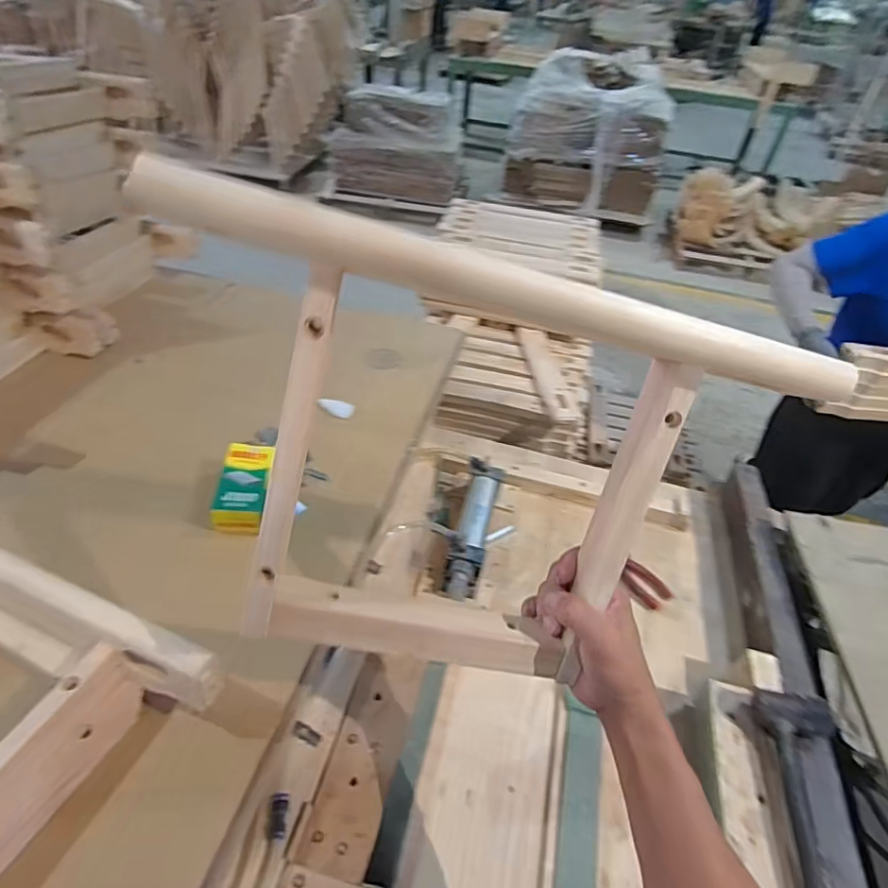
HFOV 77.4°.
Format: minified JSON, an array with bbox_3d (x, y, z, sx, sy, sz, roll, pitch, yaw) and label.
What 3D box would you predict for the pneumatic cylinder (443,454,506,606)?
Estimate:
[{"bbox_3d":[0.049,0.147,0.945,0.070,0.077,0.275,12,42,5],"label":"pneumatic cylinder"}]

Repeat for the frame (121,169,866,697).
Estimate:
[{"bbox_3d":[0.006,0.033,0.416,0.448,0.331,0.060,13,18,-10],"label":"frame"}]

